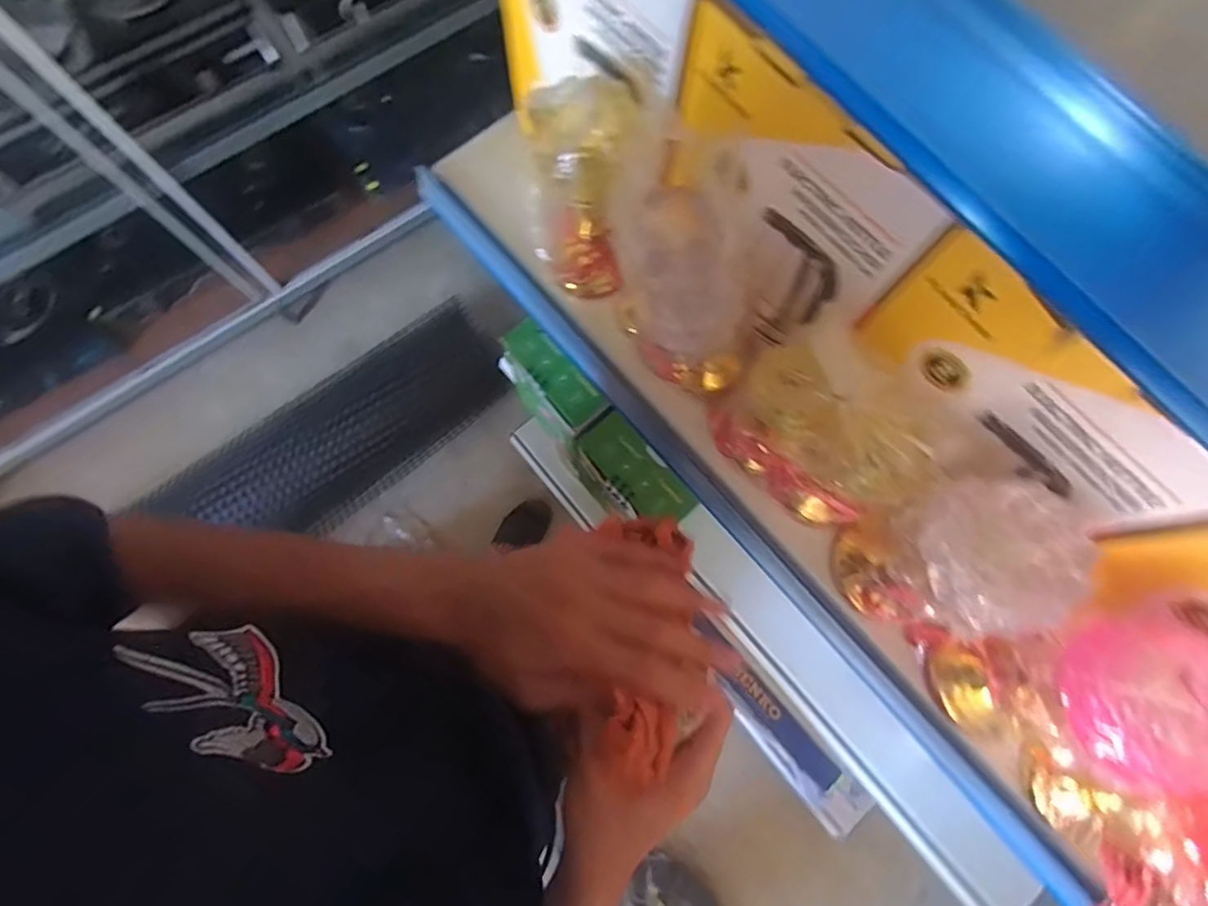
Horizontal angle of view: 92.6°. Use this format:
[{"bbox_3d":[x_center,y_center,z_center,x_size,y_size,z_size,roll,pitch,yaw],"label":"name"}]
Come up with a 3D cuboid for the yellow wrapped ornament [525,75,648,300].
[{"bbox_3d":[-0.016,-0.208,0.472,0.088,0.204,0.072,-5,76,-2],"label":"yellow wrapped ornament"}]

